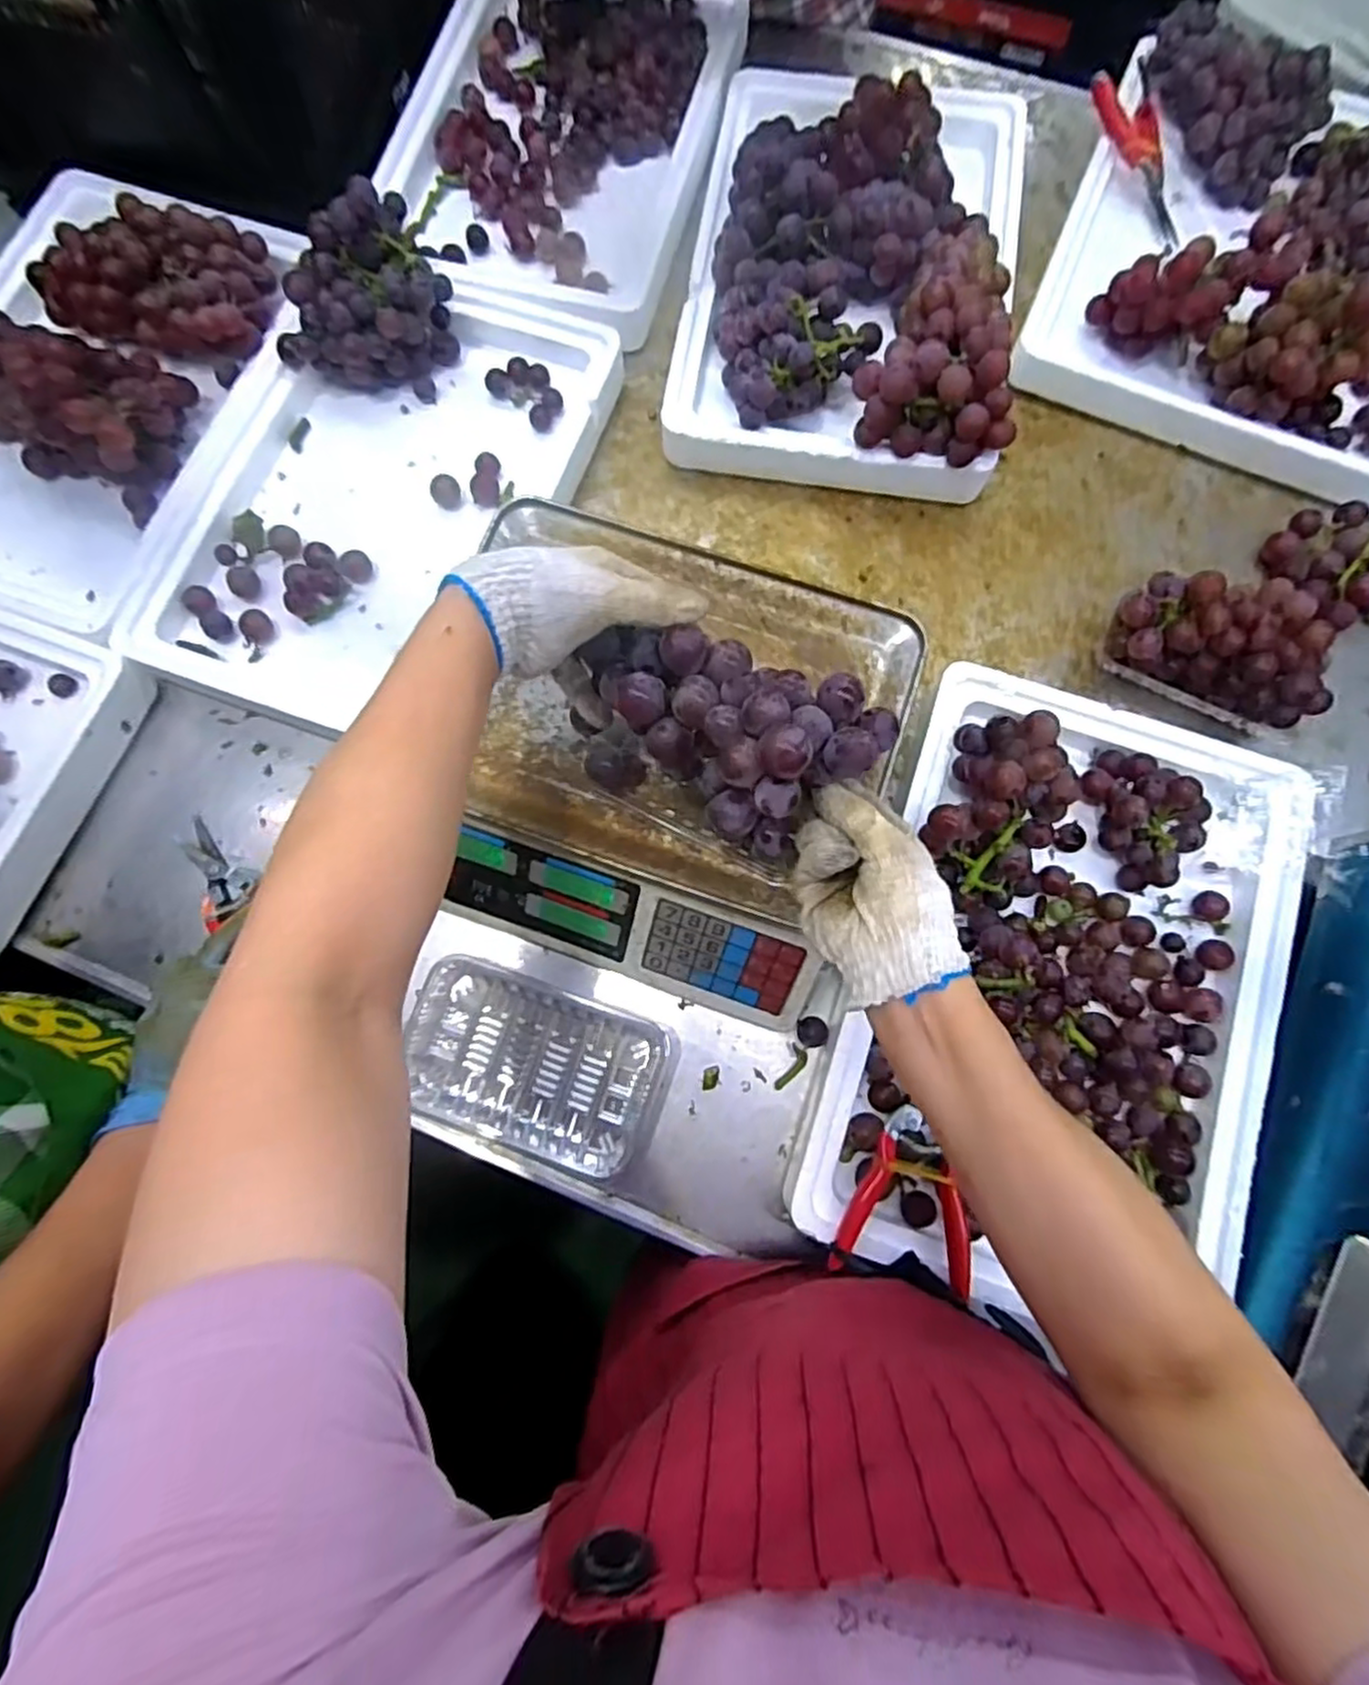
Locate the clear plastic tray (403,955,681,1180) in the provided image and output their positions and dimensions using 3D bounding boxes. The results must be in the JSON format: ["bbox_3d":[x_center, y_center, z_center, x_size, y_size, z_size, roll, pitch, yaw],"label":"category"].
[{"bbox_3d":[-0.111,0.169,0.537,0.196,0.033,0.123,17,76,6],"label":"clear plastic tray"}]

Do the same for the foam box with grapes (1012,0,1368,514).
[{"bbox_3d":[0.561,-0.568,0.676,0.384,0.105,0.425,19,76,6],"label":"foam box with grapes"}]

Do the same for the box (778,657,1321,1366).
[{"bbox_3d":[0.291,0.097,0.517,0.310,0.095,0.452,18,76,6],"label":"box"}]

